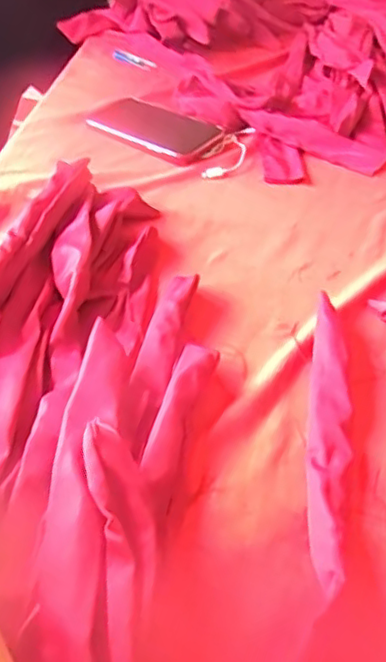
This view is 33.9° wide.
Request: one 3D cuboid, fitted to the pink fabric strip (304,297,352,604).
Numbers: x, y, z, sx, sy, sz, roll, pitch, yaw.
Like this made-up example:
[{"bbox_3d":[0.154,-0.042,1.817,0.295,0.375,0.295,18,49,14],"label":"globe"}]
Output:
[{"bbox_3d":[0.086,0.059,0.405,0.025,0.016,0.226,6,42,6],"label":"pink fabric strip"}]

